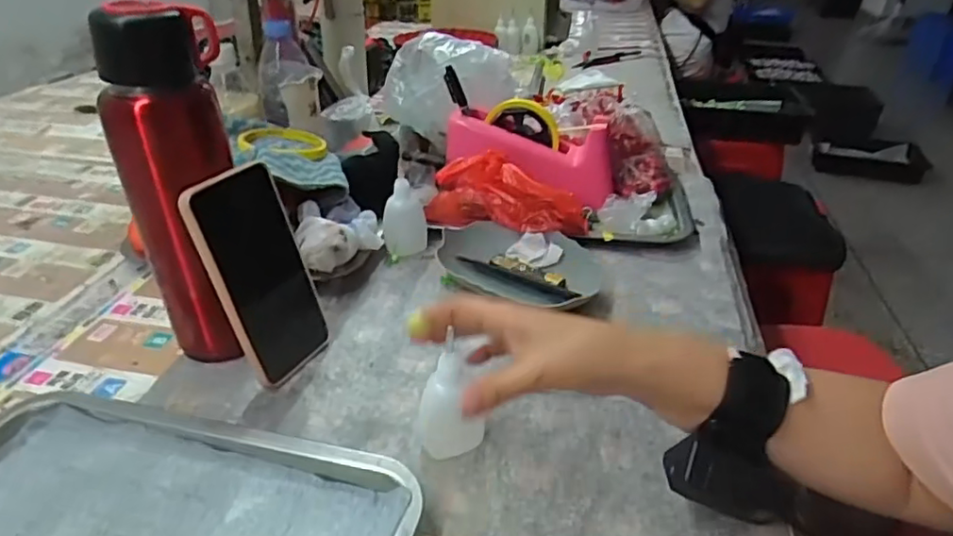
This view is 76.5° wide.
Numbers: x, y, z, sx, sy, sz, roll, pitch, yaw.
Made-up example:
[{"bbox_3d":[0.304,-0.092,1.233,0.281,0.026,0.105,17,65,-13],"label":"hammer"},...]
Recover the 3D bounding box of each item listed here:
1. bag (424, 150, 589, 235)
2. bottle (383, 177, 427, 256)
[{"bbox_3d":[0.029,-0.076,0.630,0.170,0.067,0.045,10,34,17],"label":"bag"},{"bbox_3d":[-0.074,-0.051,0.625,0.042,0.079,0.035,-3,32,-4],"label":"bottle"}]

